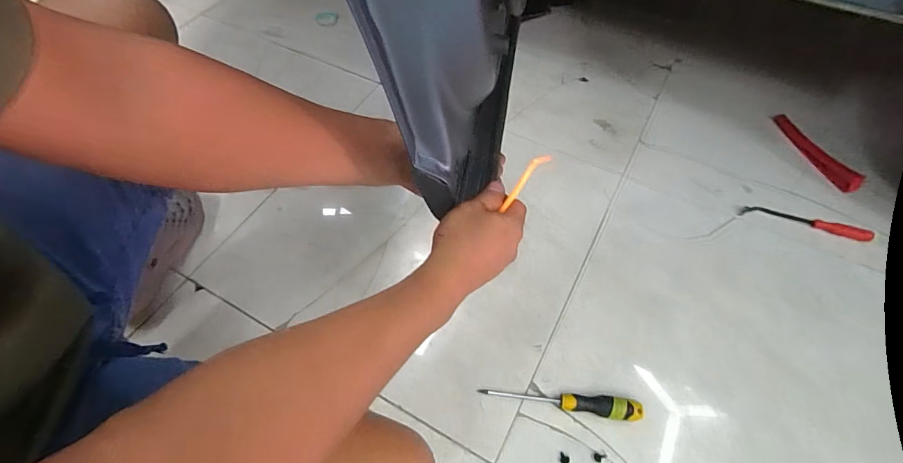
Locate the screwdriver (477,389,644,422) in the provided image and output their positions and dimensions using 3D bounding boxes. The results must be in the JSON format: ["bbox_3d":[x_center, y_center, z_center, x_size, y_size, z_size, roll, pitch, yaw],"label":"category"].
[{"bbox_3d":[0.159,0.249,0.625,0.226,0.025,0.030,5,57,3],"label":"screwdriver"}]

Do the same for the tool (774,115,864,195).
[{"bbox_3d":[0.755,-0.169,0.900,0.045,0.019,0.216,-18,59,-11],"label":"tool"}]

